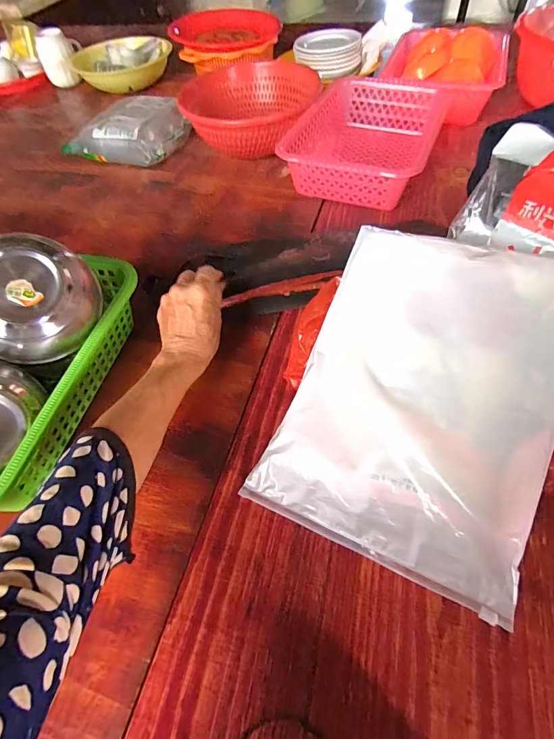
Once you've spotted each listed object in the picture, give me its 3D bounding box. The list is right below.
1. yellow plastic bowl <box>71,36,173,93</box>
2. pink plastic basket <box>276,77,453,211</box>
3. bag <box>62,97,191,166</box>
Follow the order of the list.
[{"bbox_3d":[-0.406,-0.811,1.023,0.214,0.062,0.218,-2,56,4],"label":"yellow plastic bowl"},{"bbox_3d":[0.154,-0.384,0.657,0.213,0.083,0.298,17,59,16],"label":"pink plastic basket"},{"bbox_3d":[-0.299,-0.487,0.772,0.217,0.064,0.166,18,59,17],"label":"bag"}]

